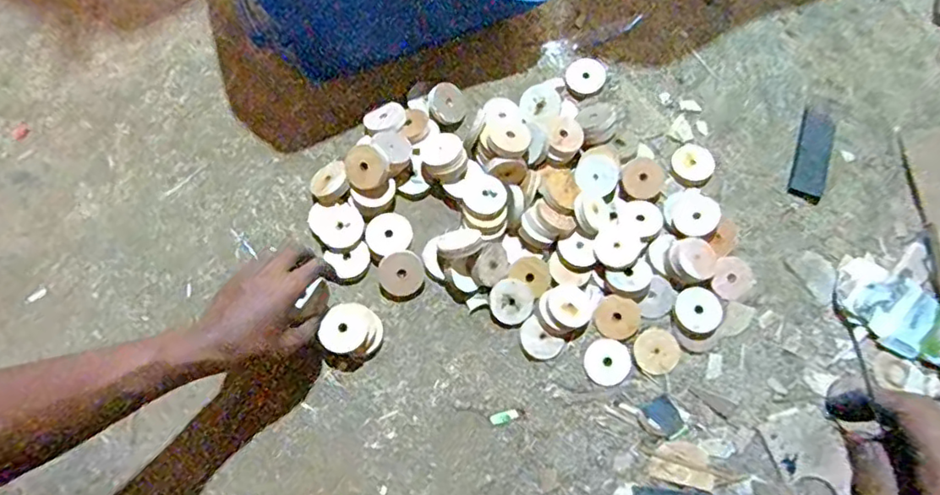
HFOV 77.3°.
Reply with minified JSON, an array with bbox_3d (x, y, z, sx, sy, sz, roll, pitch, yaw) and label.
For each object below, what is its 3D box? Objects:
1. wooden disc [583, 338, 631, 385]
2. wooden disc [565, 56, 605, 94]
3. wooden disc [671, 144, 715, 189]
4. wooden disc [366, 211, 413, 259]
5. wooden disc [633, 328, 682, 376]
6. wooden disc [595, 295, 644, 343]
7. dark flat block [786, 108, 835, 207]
[{"bbox_3d":[0.155,0.129,0.665,0.050,0.011,0.051,0,73,-1],"label":"wooden disc"},{"bbox_3d":[0.156,-0.231,0.788,0.049,0.006,0.057,38,76,10],"label":"wooden disc"},{"bbox_3d":[0.279,-0.103,0.736,0.052,0.016,0.058,35,76,9],"label":"wooden disc"},{"bbox_3d":[-0.093,-0.016,0.676,0.051,0.008,0.050,0,73,-1],"label":"wooden disc"},{"bbox_3d":[0.212,0.118,0.666,0.048,0.008,0.050,0,73,-1],"label":"wooden disc"},{"bbox_3d":[0.170,0.080,0.674,0.050,0.009,0.050,0,90,11],"label":"wooden disc"},{"bbox_3d":[0.430,-0.116,0.733,0.044,0.012,0.123,21,74,5],"label":"dark flat block"}]

